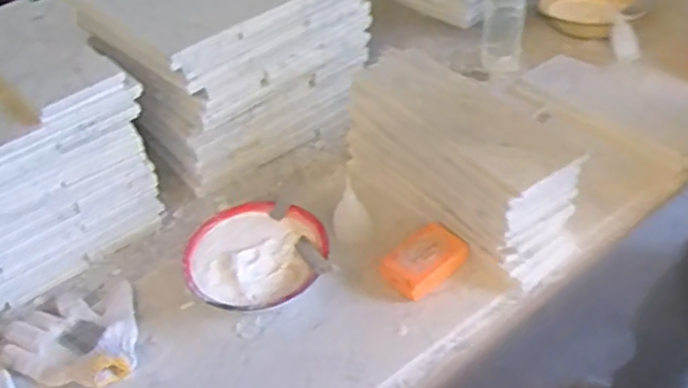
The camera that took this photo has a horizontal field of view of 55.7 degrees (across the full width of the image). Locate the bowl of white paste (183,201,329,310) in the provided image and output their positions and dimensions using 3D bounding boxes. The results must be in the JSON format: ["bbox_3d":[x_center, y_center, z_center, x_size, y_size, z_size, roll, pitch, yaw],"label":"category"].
[{"bbox_3d":[-0.104,0.078,0.804,0.165,0.059,0.177,-4,44,4],"label":"bowl of white paste"}]

